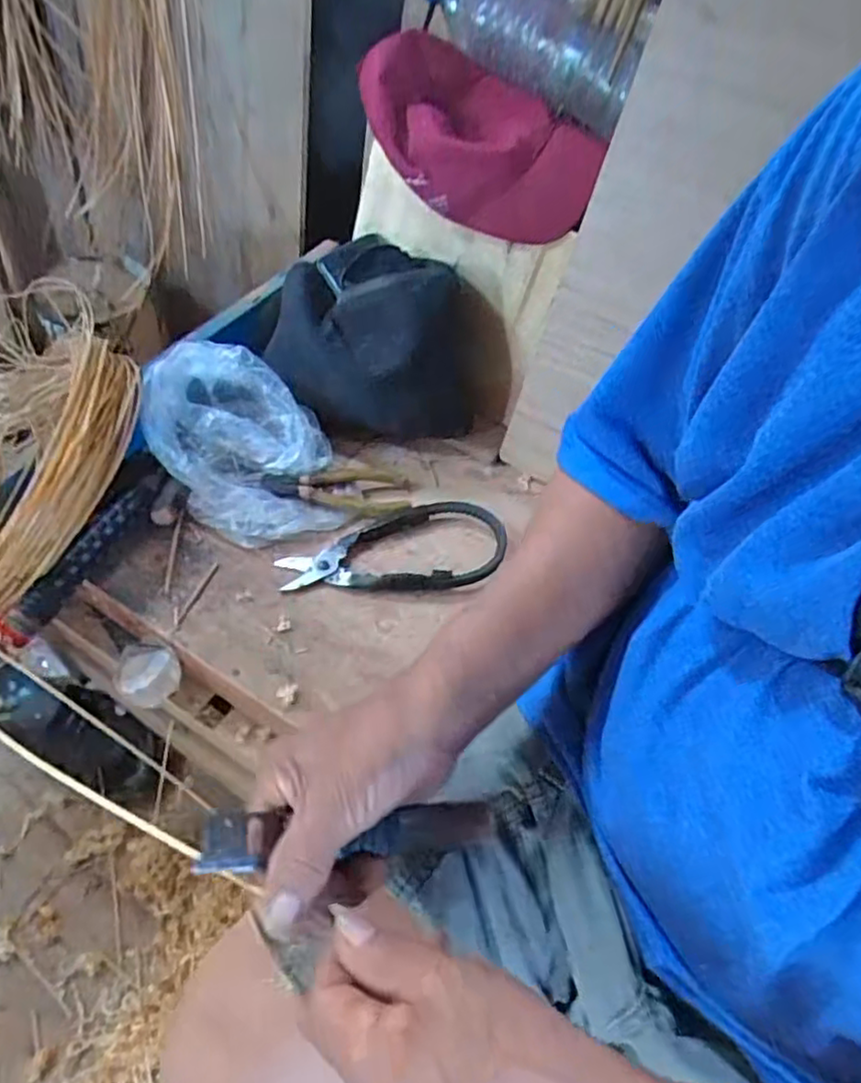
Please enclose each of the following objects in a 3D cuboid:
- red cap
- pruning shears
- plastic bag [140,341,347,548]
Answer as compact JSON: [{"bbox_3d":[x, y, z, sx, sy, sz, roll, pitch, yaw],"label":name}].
[{"bbox_3d":[0.050,-0.397,0.663,0.247,0.108,0.138,17,55,6],"label":"red cap"},{"bbox_3d":[-0.032,0.008,0.648,0.221,0.023,0.094,-3,55,-8],"label":"pruning shears"},{"bbox_3d":[-0.181,-0.095,0.642,0.163,0.103,0.169,-16,58,-17],"label":"plastic bag"}]

